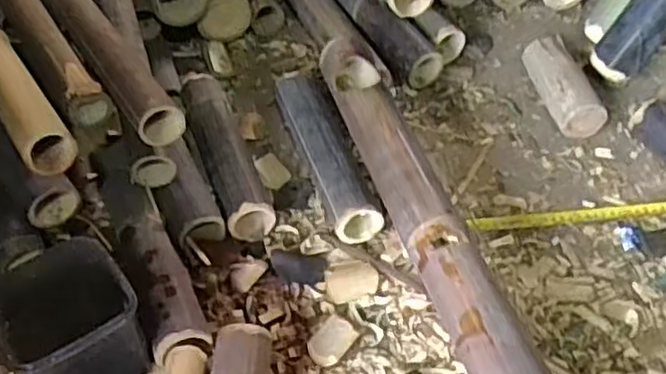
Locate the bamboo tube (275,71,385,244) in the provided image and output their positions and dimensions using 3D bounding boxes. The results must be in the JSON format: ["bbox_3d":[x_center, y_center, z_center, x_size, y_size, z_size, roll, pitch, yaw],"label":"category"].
[{"bbox_3d":[-0.011,-0.045,0.866,0.056,0.058,0.265,-16,48,-12],"label":"bamboo tube"}]

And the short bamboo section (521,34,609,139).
[{"bbox_3d":[0.308,-0.137,0.944,0.054,0.063,0.177,-7,47,-4],"label":"short bamboo section"}]

